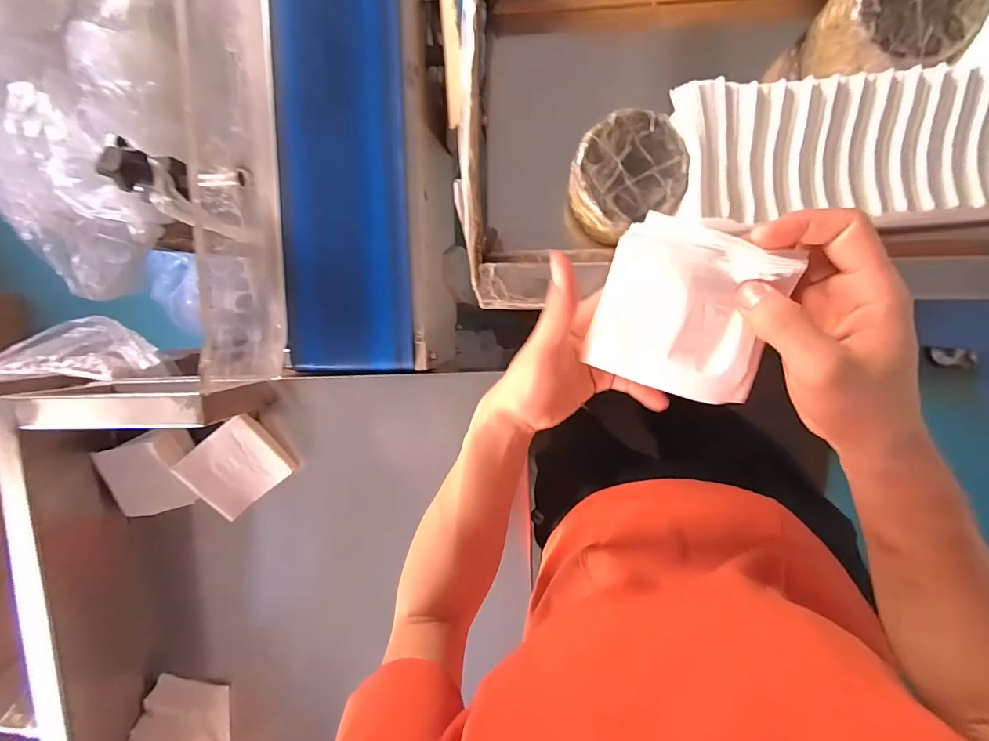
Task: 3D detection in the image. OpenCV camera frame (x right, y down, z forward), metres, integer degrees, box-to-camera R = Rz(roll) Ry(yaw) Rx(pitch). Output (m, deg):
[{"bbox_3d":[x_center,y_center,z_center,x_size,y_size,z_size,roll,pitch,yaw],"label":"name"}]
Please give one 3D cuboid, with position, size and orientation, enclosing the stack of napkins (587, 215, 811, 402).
[{"bbox_3d":[0.113,-0.034,0.259,0.097,0.014,0.096,15,116,7],"label":"stack of napkins"}]

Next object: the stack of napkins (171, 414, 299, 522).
[{"bbox_3d":[-0.289,0.108,0.496,0.102,0.029,0.086,-39,92,9],"label":"stack of napkins"}]

